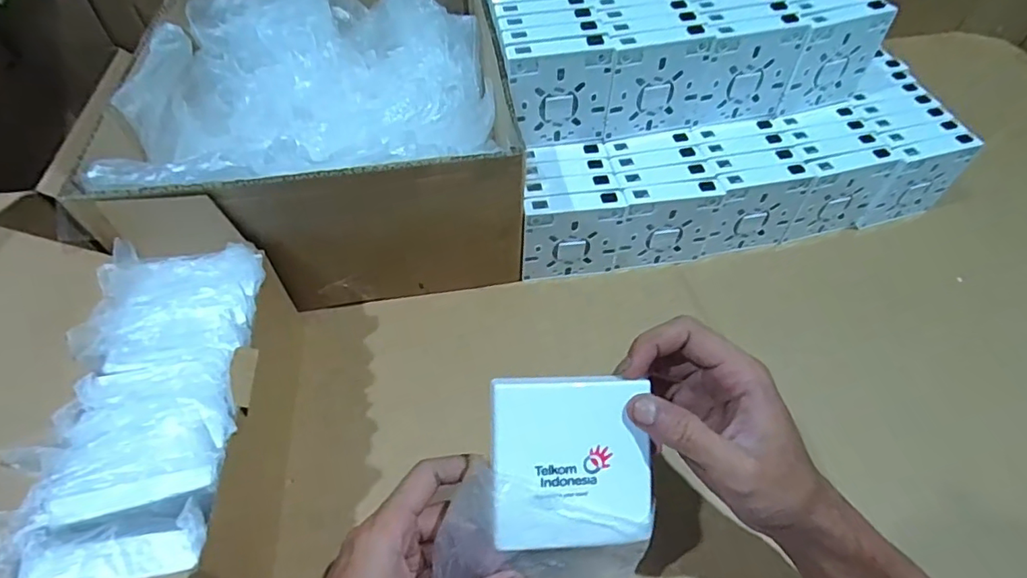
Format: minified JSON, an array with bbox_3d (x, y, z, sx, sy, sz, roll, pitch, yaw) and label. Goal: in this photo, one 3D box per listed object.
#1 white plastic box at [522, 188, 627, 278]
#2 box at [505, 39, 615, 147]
[{"bbox_3d":[0.051,-0.044,0.468,0.084,0.092,0.021,-9,48,-2],"label":"white plastic box"},{"bbox_3d":[0.038,-0.165,0.448,0.084,0.086,0.020,-12,49,-5],"label":"box"}]

